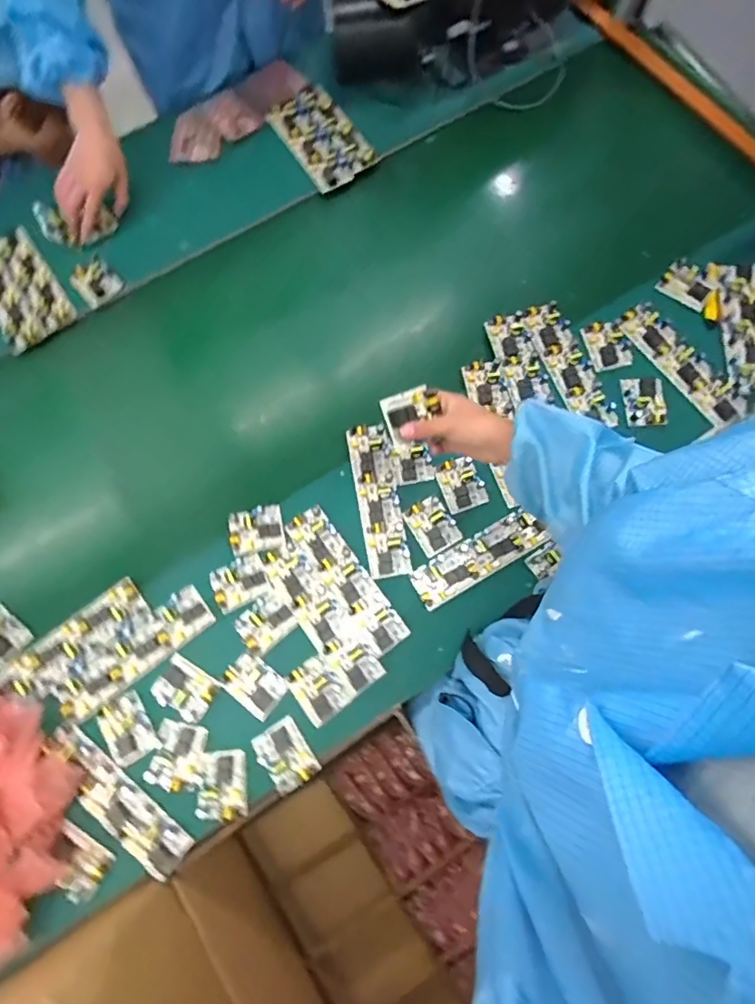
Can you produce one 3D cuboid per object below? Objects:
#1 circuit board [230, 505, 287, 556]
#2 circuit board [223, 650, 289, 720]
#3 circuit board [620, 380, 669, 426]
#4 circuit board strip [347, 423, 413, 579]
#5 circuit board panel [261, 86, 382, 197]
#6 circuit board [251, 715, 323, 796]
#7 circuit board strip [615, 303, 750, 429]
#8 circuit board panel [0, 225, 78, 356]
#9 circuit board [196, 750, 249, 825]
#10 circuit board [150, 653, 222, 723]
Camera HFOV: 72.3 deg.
[{"bbox_3d":[-0.184,0.042,0.787,0.079,0.015,0.067,-13,75,-2],"label":"circuit board"},{"bbox_3d":[-0.176,0.259,0.738,0.085,0.011,0.062,36,79,10],"label":"circuit board"},{"bbox_3d":[0.427,-0.161,0.820,0.059,0.012,0.082,-1,75,1],"label":"circuit board"},{"bbox_3d":[0.002,-0.005,0.796,0.062,0.021,0.235,-10,75,-1],"label":"circuit board strip"},{"bbox_3d":[-0.109,-0.711,1.006,0.130,0.022,0.237,-35,75,-2],"label":"circuit board panel"},{"bbox_3d":[-0.127,0.350,0.714,0.062,0.006,0.086,-34,77,-8],"label":"circuit board"},{"bbox_3d":[0.492,-0.225,0.830,0.065,0.015,0.234,-38,77,-8],"label":"circuit board strip"},{"bbox_3d":[-0.646,-0.386,0.935,0.128,0.021,0.234,-35,77,-8],"label":"circuit board panel"},{"bbox_3d":[-0.213,0.387,0.706,0.064,0.014,0.085,-6,75,0],"label":"circuit board"},{"bbox_3d":[-0.272,0.265,0.734,0.083,0.013,0.066,28,77,9],"label":"circuit board"}]

